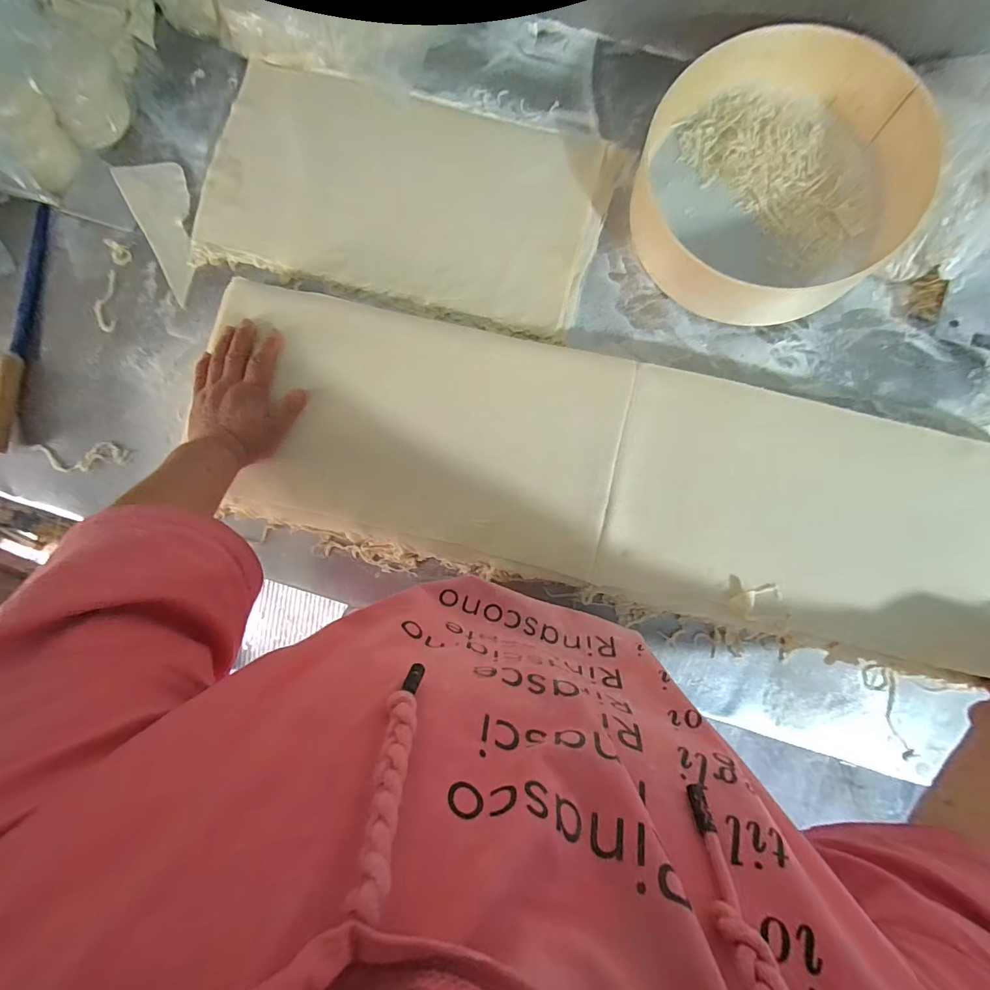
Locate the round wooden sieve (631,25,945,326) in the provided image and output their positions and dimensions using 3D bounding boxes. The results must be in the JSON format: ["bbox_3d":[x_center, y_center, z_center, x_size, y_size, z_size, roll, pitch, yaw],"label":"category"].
[{"bbox_3d":[0.322,-0.358,0.489,0.296,0.090,0.287,0,88,1],"label":"round wooden sieve"}]

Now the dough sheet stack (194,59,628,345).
[{"bbox_3d":[-0.107,-0.363,0.523,0.472,0.024,0.257,12,88,1],"label":"dough sheet stack"}]

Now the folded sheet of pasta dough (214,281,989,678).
[{"bbox_3d":[0.114,-0.026,0.467,0.884,0.036,0.255,14,86,2],"label":"folded sheet of pasta dough"}]

